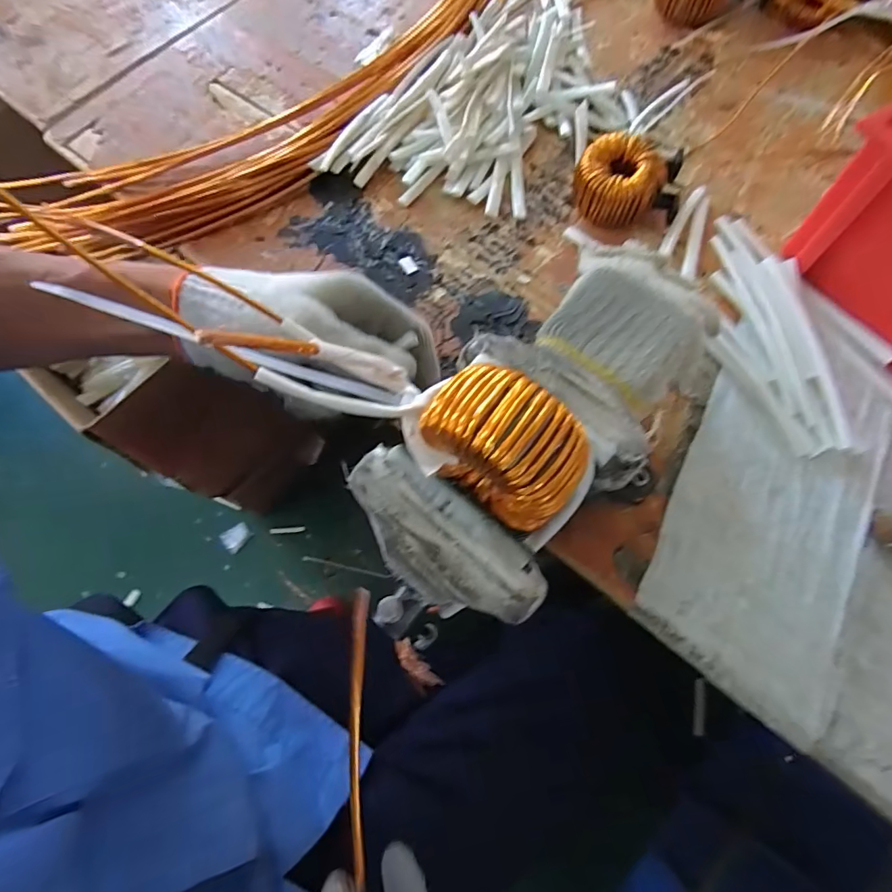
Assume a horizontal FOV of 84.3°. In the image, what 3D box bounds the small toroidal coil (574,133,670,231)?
[{"bbox_3d":[0.145,-0.221,0.420,0.071,0.048,0.062,22,71,11],"label":"small toroidal coil"}]

